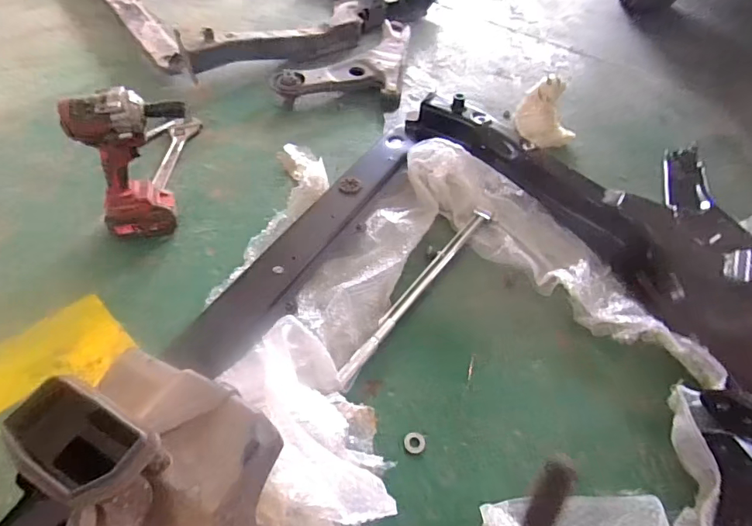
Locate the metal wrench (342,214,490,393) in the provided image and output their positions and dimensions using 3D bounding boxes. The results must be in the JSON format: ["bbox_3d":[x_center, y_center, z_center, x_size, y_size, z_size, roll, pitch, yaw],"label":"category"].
[{"bbox_3d":[0.079,0.039,0.818,0.032,0.019,0.461,31,52,21],"label":"metal wrench"}]

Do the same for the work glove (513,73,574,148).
[{"bbox_3d":[0.415,-0.362,1.140,0.115,0.112,0.158,-6,51,-10],"label":"work glove"}]

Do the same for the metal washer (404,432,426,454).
[{"bbox_3d":[0.054,0.252,0.651,0.029,0.008,0.028,3,48,-3],"label":"metal washer"}]

